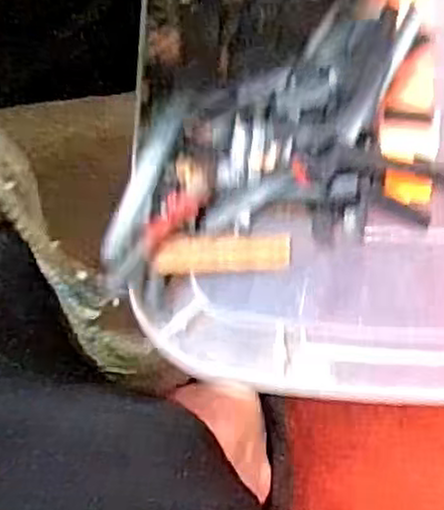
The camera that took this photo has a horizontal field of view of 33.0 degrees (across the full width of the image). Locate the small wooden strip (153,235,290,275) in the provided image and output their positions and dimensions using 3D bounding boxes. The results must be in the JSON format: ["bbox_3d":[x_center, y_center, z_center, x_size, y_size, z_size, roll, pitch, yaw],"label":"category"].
[{"bbox_3d":[0.001,-0.001,0.313,0.058,0.004,0.014,-4,86,-15],"label":"small wooden strip"}]

